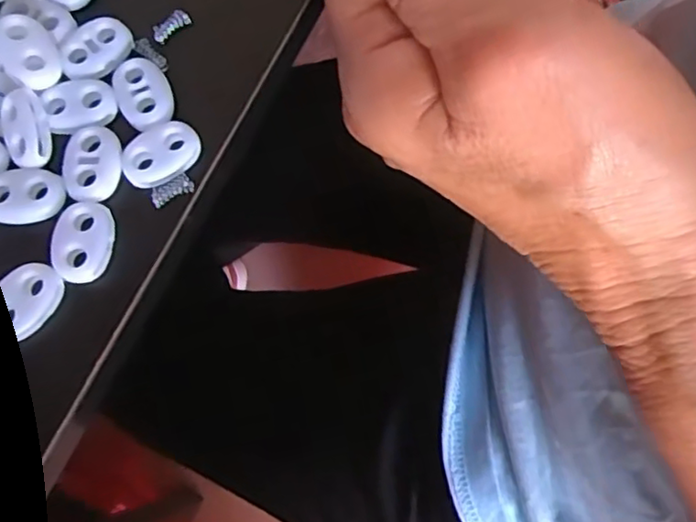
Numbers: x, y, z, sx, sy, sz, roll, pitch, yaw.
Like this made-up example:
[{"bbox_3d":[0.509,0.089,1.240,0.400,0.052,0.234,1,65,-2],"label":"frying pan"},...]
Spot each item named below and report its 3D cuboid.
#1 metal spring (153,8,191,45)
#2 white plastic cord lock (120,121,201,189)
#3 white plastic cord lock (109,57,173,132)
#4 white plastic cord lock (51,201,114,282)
[{"bbox_3d":[-0.054,-0.071,0.193,0.012,0.004,0.005,-43,80,-10],"label":"metal spring"},{"bbox_3d":[-0.053,-0.031,0.181,0.022,0.004,0.015,-27,77,-7],"label":"white plastic cord lock"},{"bbox_3d":[-0.059,-0.049,0.184,0.016,0.004,0.022,-26,77,-7],"label":"white plastic cord lock"},{"bbox_3d":[-0.072,-0.005,0.174,0.014,0.006,0.022,-1,76,-1],"label":"white plastic cord lock"}]

